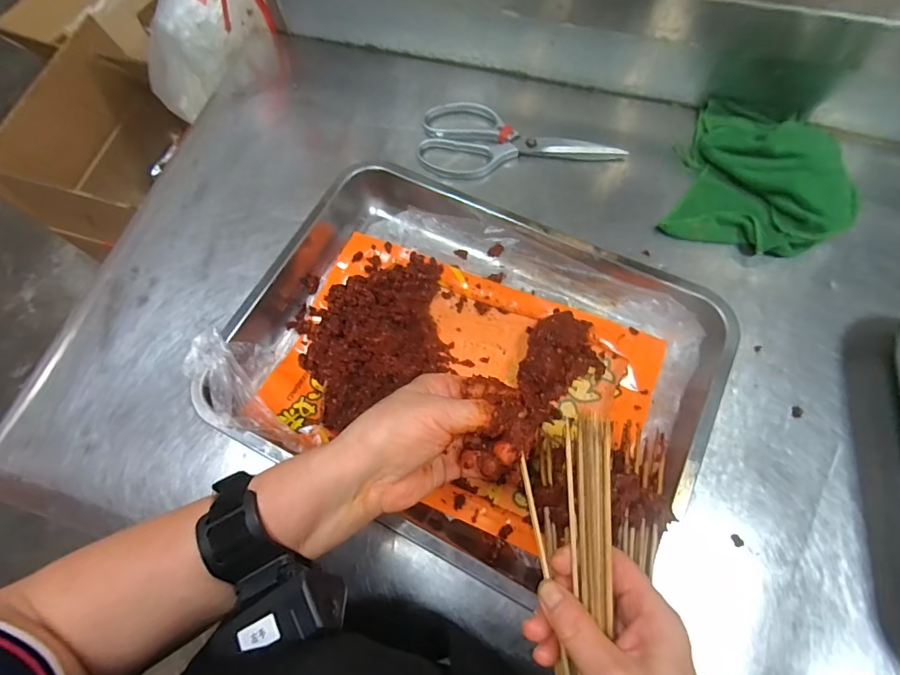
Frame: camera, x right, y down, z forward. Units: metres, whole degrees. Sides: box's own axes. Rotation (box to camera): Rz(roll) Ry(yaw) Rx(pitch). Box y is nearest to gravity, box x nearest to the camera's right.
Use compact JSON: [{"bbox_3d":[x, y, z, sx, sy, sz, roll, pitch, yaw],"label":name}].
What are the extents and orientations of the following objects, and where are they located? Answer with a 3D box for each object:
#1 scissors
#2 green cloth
[{"bbox_3d":[0.077,-0.210,0.502,0.218,0.016,0.092,10,69,6],"label":"scissors"},{"bbox_3d":[0.327,-0.168,0.462,0.162,0.051,0.167,19,70,10],"label":"green cloth"}]

